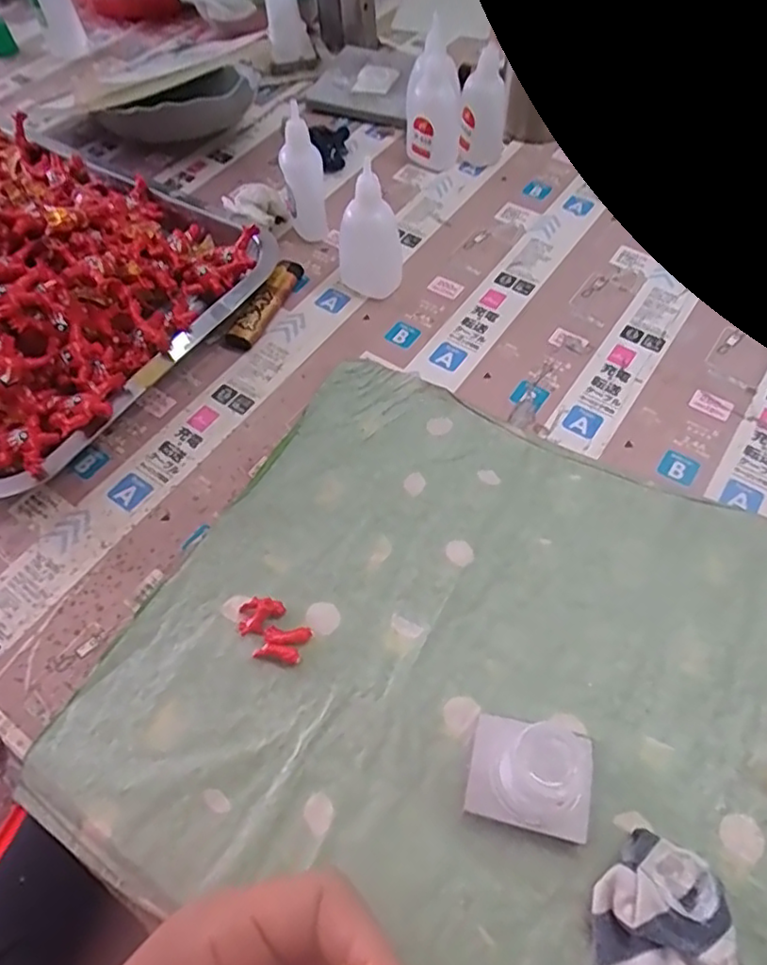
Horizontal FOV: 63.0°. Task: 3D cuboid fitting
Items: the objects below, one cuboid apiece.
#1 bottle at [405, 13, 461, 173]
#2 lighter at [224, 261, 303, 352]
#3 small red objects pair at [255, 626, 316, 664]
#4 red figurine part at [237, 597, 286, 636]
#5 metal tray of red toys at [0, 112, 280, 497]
[{"bbox_3d":[0.039,-0.300,0.497,0.042,0.081,0.051,-1,58,3],"label":"bottle"},{"bbox_3d":[-0.079,-0.123,0.429,0.016,0.019,0.081,24,62,17],"label":"lighter"},{"bbox_3d":[-0.048,0.079,0.306,0.024,0.006,0.019,9,59,8],"label":"small red objects pair"},{"bbox_3d":[-0.062,0.066,0.310,0.023,0.014,0.014,-9,58,-3],"label":"red figurine part"},{"bbox_3d":[-0.278,-0.156,0.424,0.347,0.082,0.255,27,63,18],"label":"metal tray of red toys"}]

